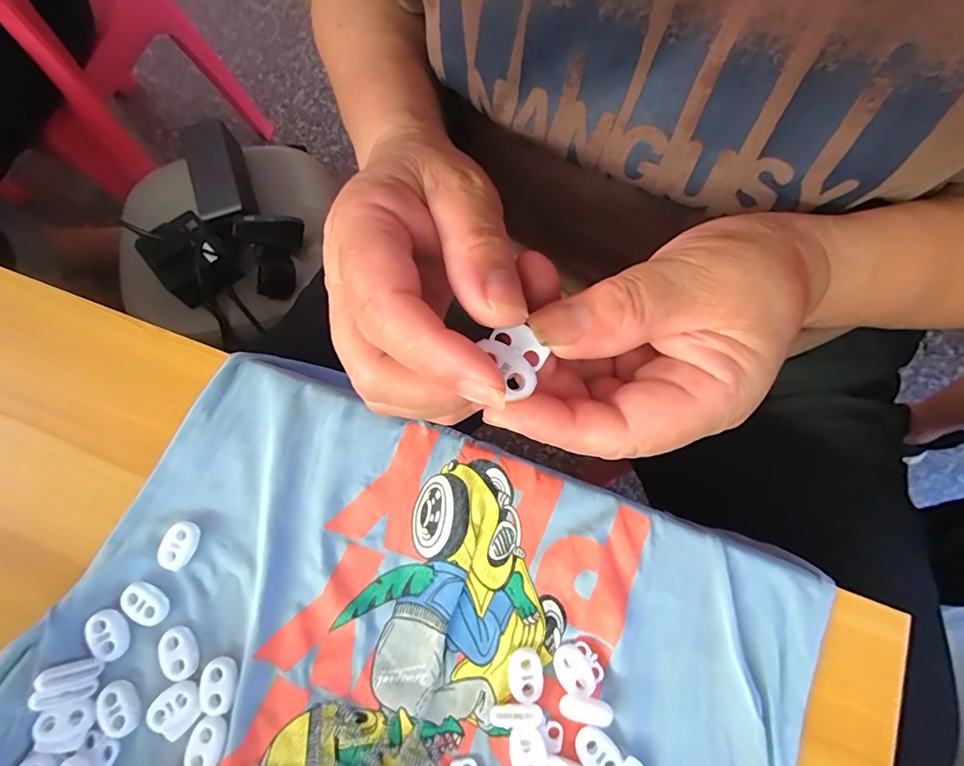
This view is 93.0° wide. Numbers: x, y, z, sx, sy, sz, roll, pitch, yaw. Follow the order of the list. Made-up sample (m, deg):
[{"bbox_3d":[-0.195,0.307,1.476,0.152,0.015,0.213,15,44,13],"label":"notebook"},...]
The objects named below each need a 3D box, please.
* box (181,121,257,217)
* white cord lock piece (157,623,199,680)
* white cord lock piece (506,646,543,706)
[{"bbox_3d":[-0.298,-0.237,0.515,0.053,0.025,0.132,-21,75,-6],"label":"box"},{"bbox_3d":[-0.138,0.122,0.208,0.015,0.005,0.023,-17,73,-5],"label":"white cord lock piece"},{"bbox_3d":[0.019,0.130,0.204,0.015,0.004,0.022,2,72,1],"label":"white cord lock piece"}]

